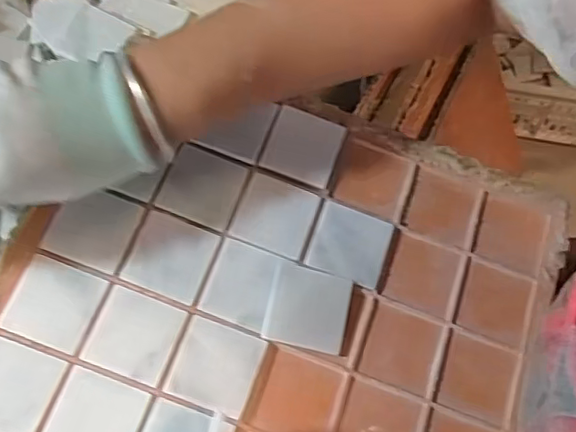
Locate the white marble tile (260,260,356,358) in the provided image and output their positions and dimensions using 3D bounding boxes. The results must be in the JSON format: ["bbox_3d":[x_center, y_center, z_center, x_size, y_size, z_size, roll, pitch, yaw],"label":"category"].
[{"bbox_3d":[0.013,0.057,0.371,0.050,0.004,0.047,16,73,-11],"label":"white marble tile"}]

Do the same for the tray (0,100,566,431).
[{"bbox_3d":[-0.016,0.076,0.364,0.329,0.010,0.332,22,68,0],"label":"tray"}]

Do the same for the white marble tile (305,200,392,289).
[{"bbox_3d":[0.041,0.018,0.395,0.049,0.004,0.047,20,68,-2],"label":"white marble tile"}]

